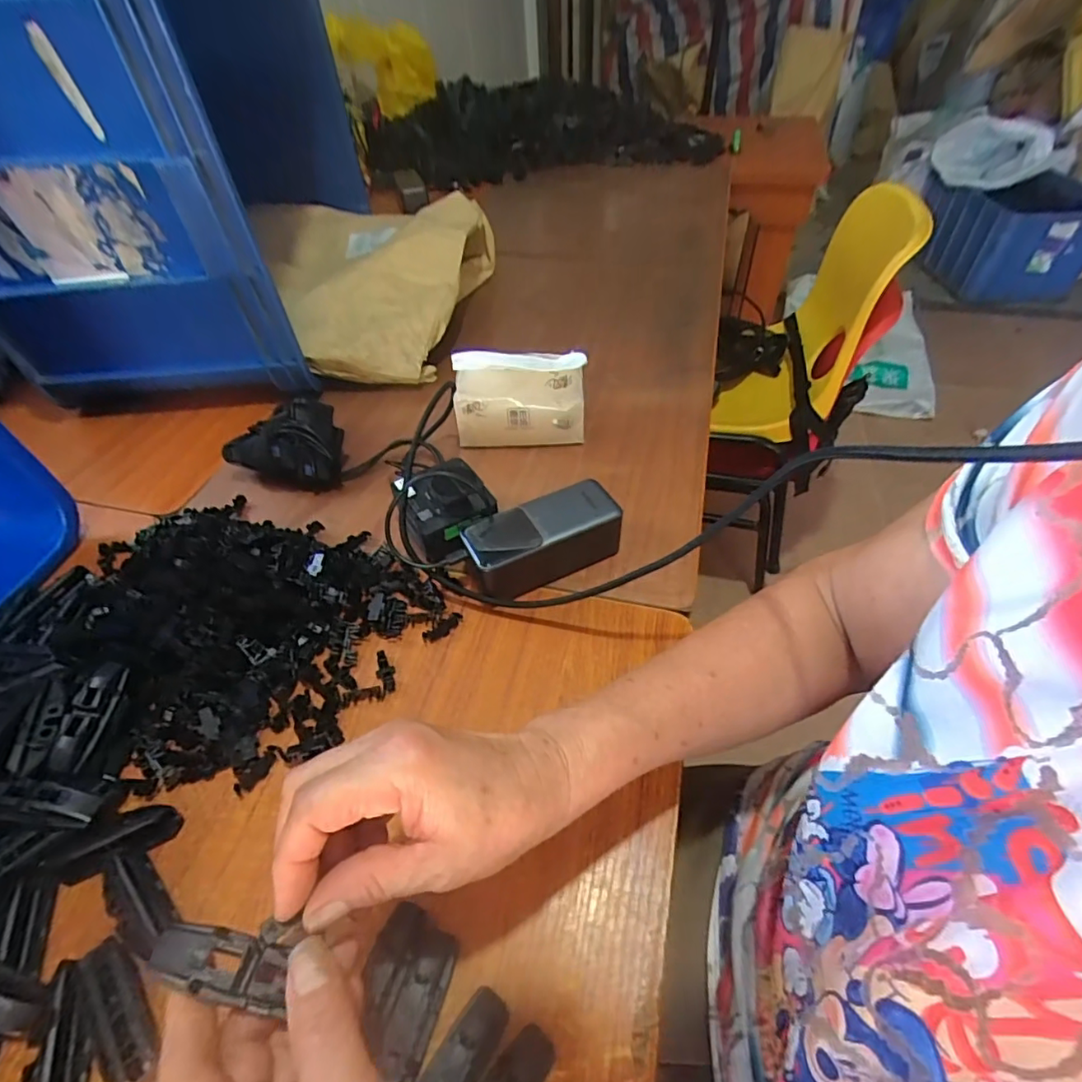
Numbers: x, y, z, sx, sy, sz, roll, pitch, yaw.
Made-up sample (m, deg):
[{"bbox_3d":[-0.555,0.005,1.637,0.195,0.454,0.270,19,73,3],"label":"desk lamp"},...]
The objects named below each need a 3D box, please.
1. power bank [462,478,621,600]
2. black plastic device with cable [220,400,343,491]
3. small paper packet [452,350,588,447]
[{"bbox_3d":[0.003,0.001,0.458,0.124,0.055,0.054,-25,52,-18],"label":"power bank"},{"bbox_3d":[-0.253,-0.100,0.549,0.115,0.071,0.067,10,50,12],"label":"black plastic device with cable"},{"bbox_3d":[-0.021,-0.141,0.552,0.127,0.102,0.025,-3,39,-2],"label":"small paper packet"}]

